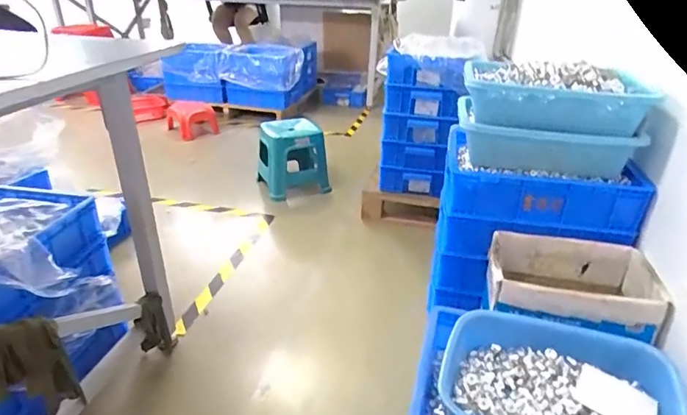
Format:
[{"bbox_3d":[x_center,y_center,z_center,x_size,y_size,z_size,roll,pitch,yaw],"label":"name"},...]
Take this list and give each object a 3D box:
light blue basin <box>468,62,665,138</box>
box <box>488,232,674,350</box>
[{"bbox_3d":[0.456,-0.250,1.019,0.375,0.109,0.221,11,30,16],"label":"light blue basin"},{"bbox_3d":[0.462,0.157,0.952,0.316,0.109,0.216,9,30,14],"label":"box"}]

